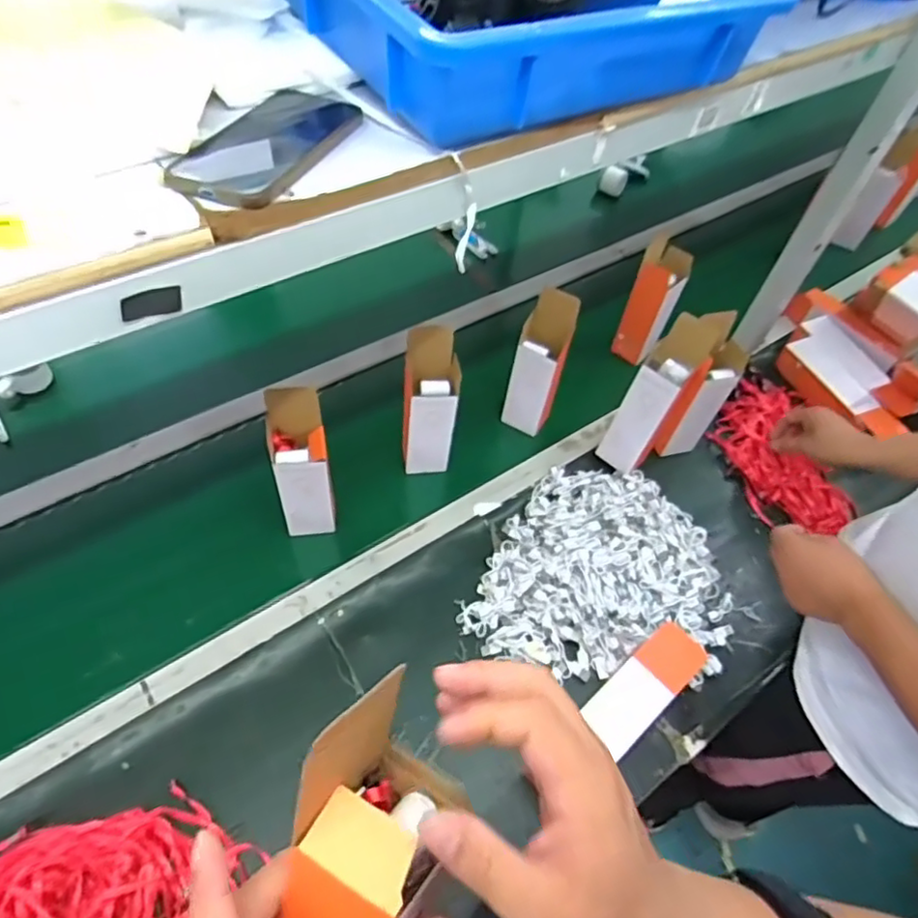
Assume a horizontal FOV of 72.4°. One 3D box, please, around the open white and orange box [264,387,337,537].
[{"bbox_3d":[-0.202,0.013,0.813,0.070,0.217,0.074,-9,54,-11],"label":"open white and orange box"}]

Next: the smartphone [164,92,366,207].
[{"bbox_3d":[-0.133,-0.235,0.460,0.080,0.013,0.168,19,54,7],"label":"smartphone"}]

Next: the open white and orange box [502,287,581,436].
[{"bbox_3d":[0.123,-0.137,0.965,0.073,0.244,0.076,15,53,7],"label":"open white and orange box"}]

